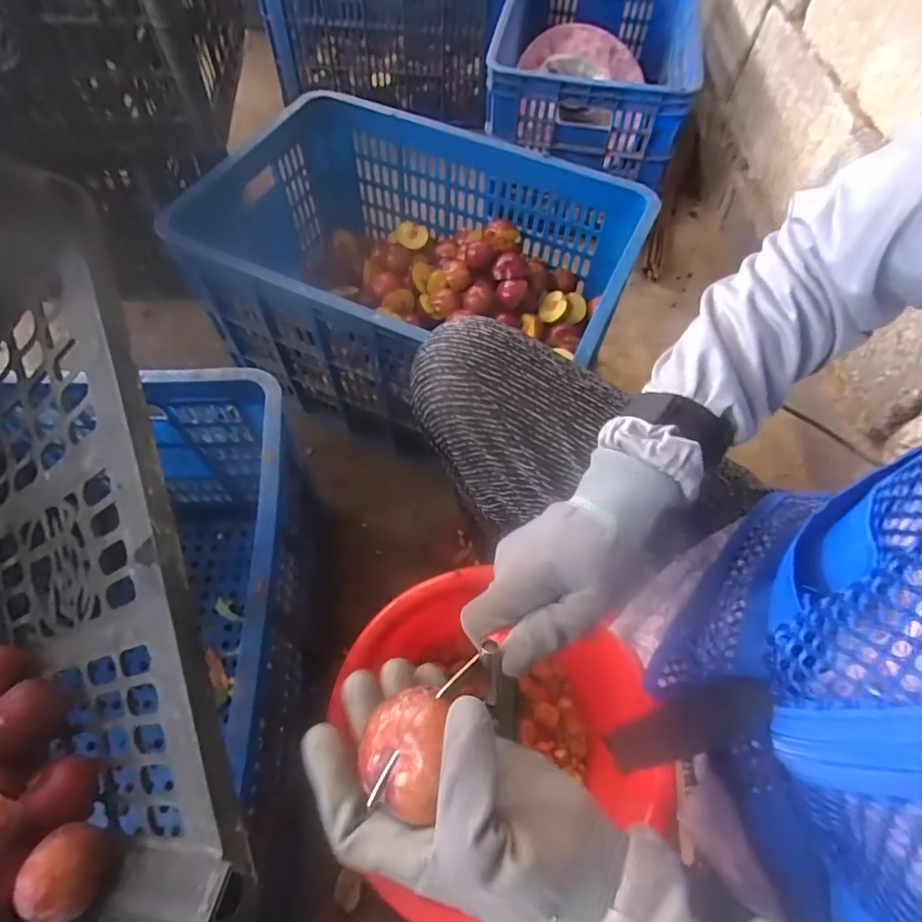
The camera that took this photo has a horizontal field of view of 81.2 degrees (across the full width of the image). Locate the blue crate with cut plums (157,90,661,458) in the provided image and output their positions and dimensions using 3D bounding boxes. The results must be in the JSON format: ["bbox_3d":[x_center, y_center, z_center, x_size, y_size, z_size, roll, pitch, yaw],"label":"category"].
[{"bbox_3d":[-0.066,-0.252,0.786,0.554,0.265,0.363,23,63,10],"label":"blue crate with cut plums"}]

